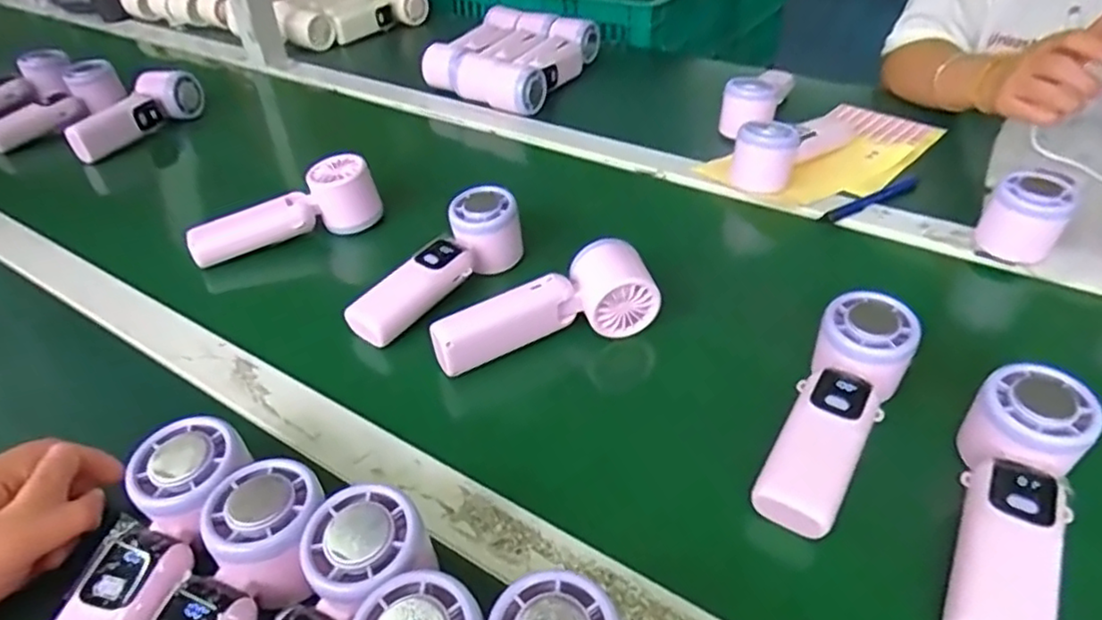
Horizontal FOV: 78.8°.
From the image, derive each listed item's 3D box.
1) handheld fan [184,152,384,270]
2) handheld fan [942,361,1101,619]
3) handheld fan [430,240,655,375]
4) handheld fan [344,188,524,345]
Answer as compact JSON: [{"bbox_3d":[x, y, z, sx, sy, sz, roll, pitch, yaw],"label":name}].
[{"bbox_3d":[-0.245,-0.092,0.617,0.170,0.059,0.046,-17,40,-16],"label":"handheld fan"},{"bbox_3d":[0.239,0.099,0.348,0.054,0.052,0.164,21,45,28],"label":"handheld fan"},{"bbox_3d":[-0.007,-0.003,0.492,0.166,0.051,0.050,-13,40,-12],"label":"handheld fan"},{"bbox_3d":[-0.093,-0.040,0.538,0.049,0.054,0.159,29,49,34],"label":"handheld fan"}]

